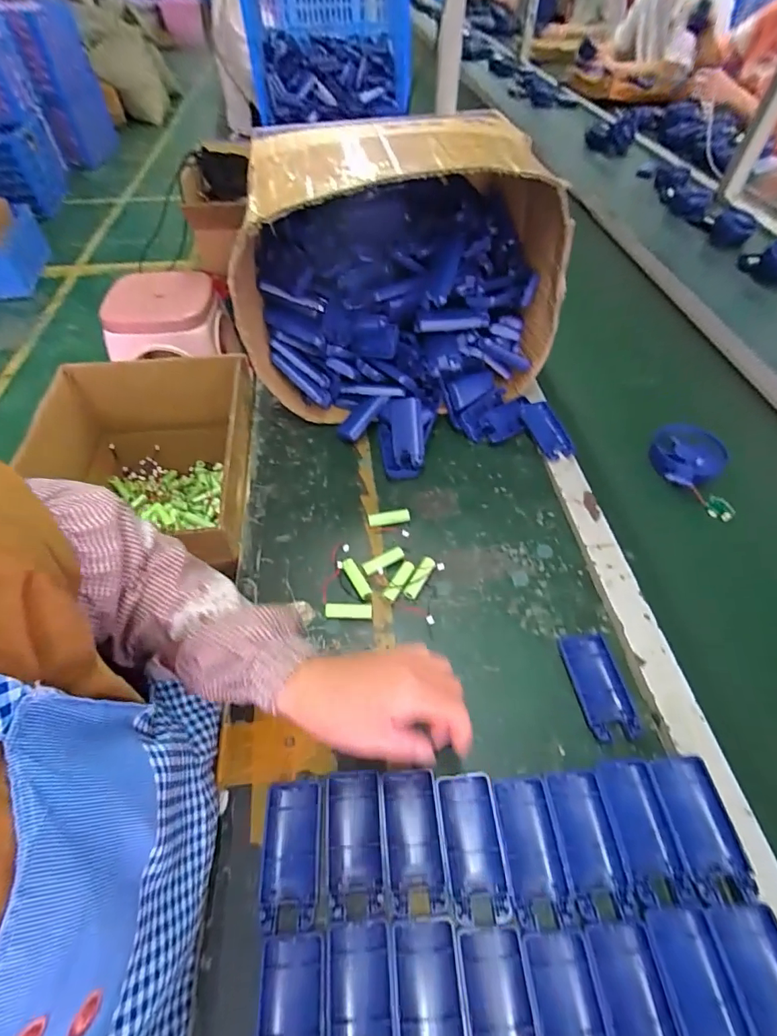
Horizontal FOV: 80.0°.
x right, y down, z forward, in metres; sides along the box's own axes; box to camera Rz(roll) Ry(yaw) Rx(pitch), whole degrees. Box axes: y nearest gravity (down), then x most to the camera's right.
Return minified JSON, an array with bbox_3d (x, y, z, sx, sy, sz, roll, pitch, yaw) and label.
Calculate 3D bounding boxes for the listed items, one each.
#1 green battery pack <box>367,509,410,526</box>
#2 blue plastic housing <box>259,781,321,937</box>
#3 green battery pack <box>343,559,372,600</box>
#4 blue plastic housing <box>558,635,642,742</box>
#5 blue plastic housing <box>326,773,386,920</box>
[{"bbox_3d":[0.000,0.000,0.567,0.051,0.013,0.014,-4,53,-1],"label":"green battery pack"},{"bbox_3d":[-0.077,0.265,0.368,0.044,0.013,0.095,-4,53,0],"label":"blue plastic housing"},{"bbox_3d":[-0.035,0.069,0.520,0.012,0.010,0.053,-26,56,-16],"label":"green battery pack"},{"bbox_3d":[0.197,0.157,0.438,0.044,0.012,0.097,-6,53,-2],"label":"blue plastic housing"},{"bbox_3d":[-0.027,0.258,0.370,0.043,0.012,0.096,-5,53,-1],"label":"blue plastic housing"}]

